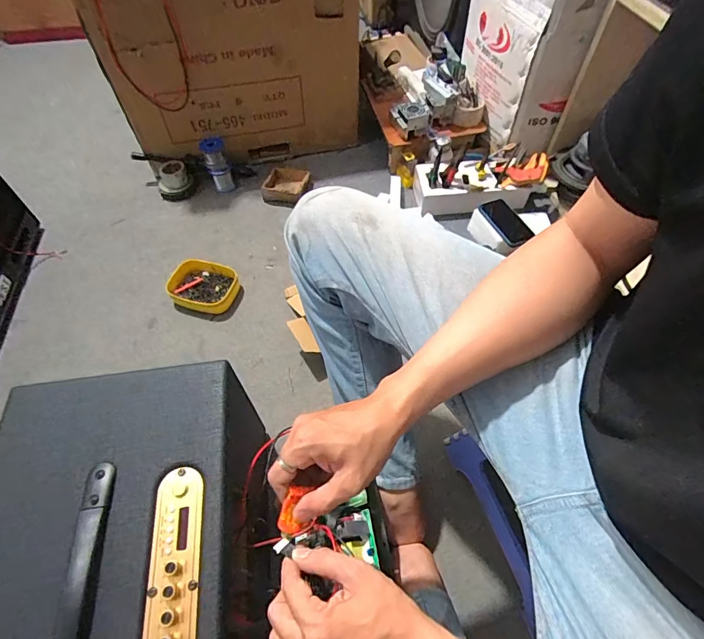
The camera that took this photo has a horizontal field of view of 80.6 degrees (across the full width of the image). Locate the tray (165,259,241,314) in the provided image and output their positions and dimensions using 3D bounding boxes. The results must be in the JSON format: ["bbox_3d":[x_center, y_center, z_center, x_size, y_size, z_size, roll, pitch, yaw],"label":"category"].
[{"bbox_3d":[-0.338,-0.072,0.946,0.149,0.042,0.124,18,59,12],"label":"tray"}]

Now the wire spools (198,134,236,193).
[{"bbox_3d":[-0.358,-0.413,1.111,0.058,0.150,0.057,-1,57,1],"label":"wire spools"}]

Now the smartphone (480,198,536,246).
[{"bbox_3d":[0.356,-0.228,0.961,0.064,0.015,0.138,-28,58,2],"label":"smartphone"}]

